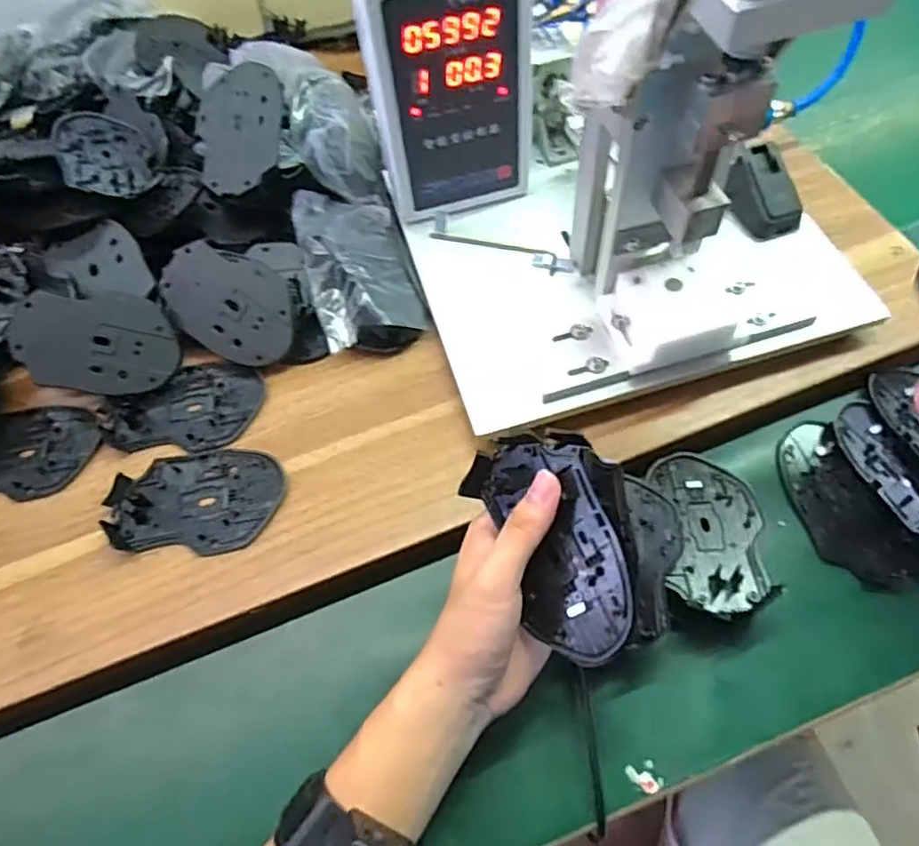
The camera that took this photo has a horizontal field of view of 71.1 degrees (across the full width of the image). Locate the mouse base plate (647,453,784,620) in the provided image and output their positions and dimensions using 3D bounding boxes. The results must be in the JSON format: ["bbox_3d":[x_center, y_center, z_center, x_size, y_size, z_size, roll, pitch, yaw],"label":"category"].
[{"bbox_3d":[0.163,0.067,0.416,0.065,0.022,0.112,-1,61,3],"label":"mouse base plate"}]

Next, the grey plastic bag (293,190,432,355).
[{"bbox_3d":[-0.080,-0.124,0.503,0.078,0.047,0.145,-18,61,-6],"label":"grey plastic bag"}]

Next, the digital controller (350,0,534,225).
[{"bbox_3d":[-0.009,-0.240,0.461,0.112,0.177,0.056,-17,61,-6],"label":"digital controller"}]

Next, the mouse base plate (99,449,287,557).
[{"bbox_3d":[-0.179,0.050,0.436,0.112,0.008,0.074,1,61,4],"label":"mouse base plate"}]

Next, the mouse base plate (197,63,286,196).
[{"bbox_3d":[-0.180,-0.233,0.519,0.071,0.015,0.105,0,85,11],"label":"mouse base plate"}]

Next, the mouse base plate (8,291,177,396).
[{"bbox_3d":[-0.268,-0.060,0.475,0.111,0.014,0.075,4,87,-12],"label":"mouse base plate"}]

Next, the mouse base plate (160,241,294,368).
[{"bbox_3d":[-0.175,-0.089,0.483,0.105,0.007,0.072,21,94,3],"label":"mouse base plate"}]

